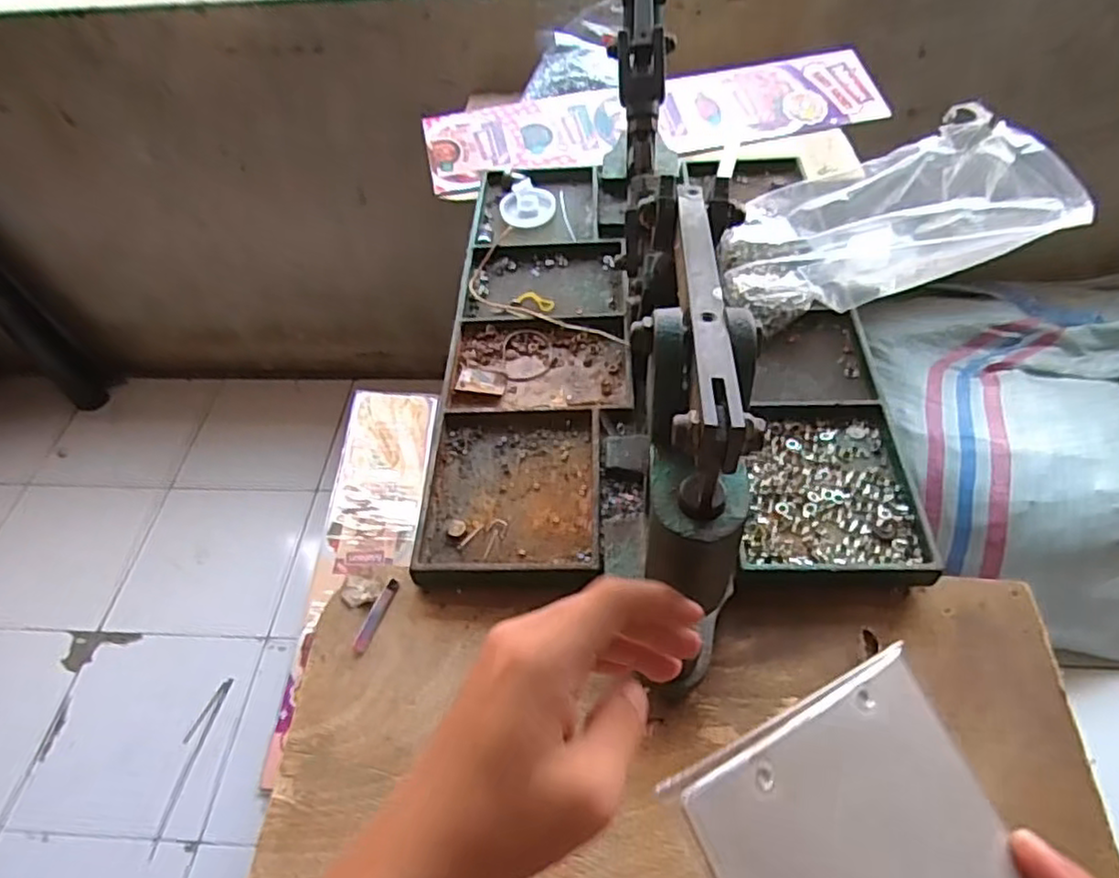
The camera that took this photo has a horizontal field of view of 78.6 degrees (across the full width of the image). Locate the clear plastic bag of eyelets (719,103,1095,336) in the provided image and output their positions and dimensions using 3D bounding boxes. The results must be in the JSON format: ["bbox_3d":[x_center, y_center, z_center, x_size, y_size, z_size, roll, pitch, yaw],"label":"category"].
[{"bbox_3d":[0.259,-0.186,0.557,0.219,0.138,0.175,12,53,13],"label":"clear plastic bag of eyelets"}]

